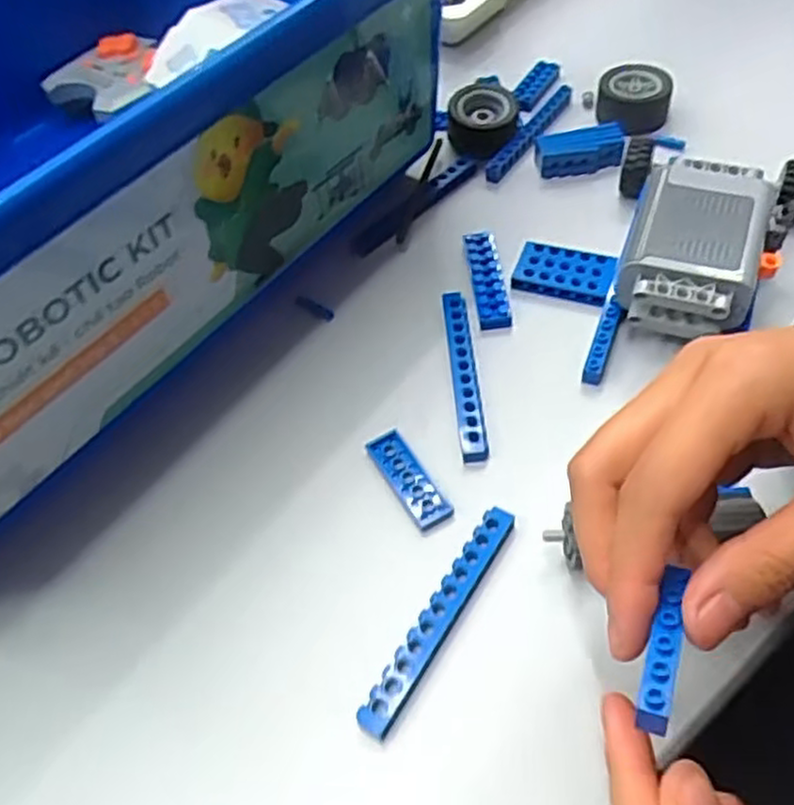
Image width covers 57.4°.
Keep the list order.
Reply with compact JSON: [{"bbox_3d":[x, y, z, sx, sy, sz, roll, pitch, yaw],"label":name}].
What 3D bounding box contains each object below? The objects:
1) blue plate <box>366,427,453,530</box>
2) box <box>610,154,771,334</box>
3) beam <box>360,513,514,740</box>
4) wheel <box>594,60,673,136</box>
[{"bbox_3d":[0.005,0.030,0.305,0.016,0.005,0.049,-27,54,-14],"label":"blue plate"},{"bbox_3d":[0.137,-0.066,0.335,0.060,0.046,0.090,13,55,17],"label":"box"},{"bbox_3d":[0.016,0.078,0.267,0.012,0.010,0.094,24,59,24],"label":"beam"},{"bbox_3d":[0.142,-0.182,0.433,0.038,0.025,0.041,-4,52,5],"label":"wheel"}]

